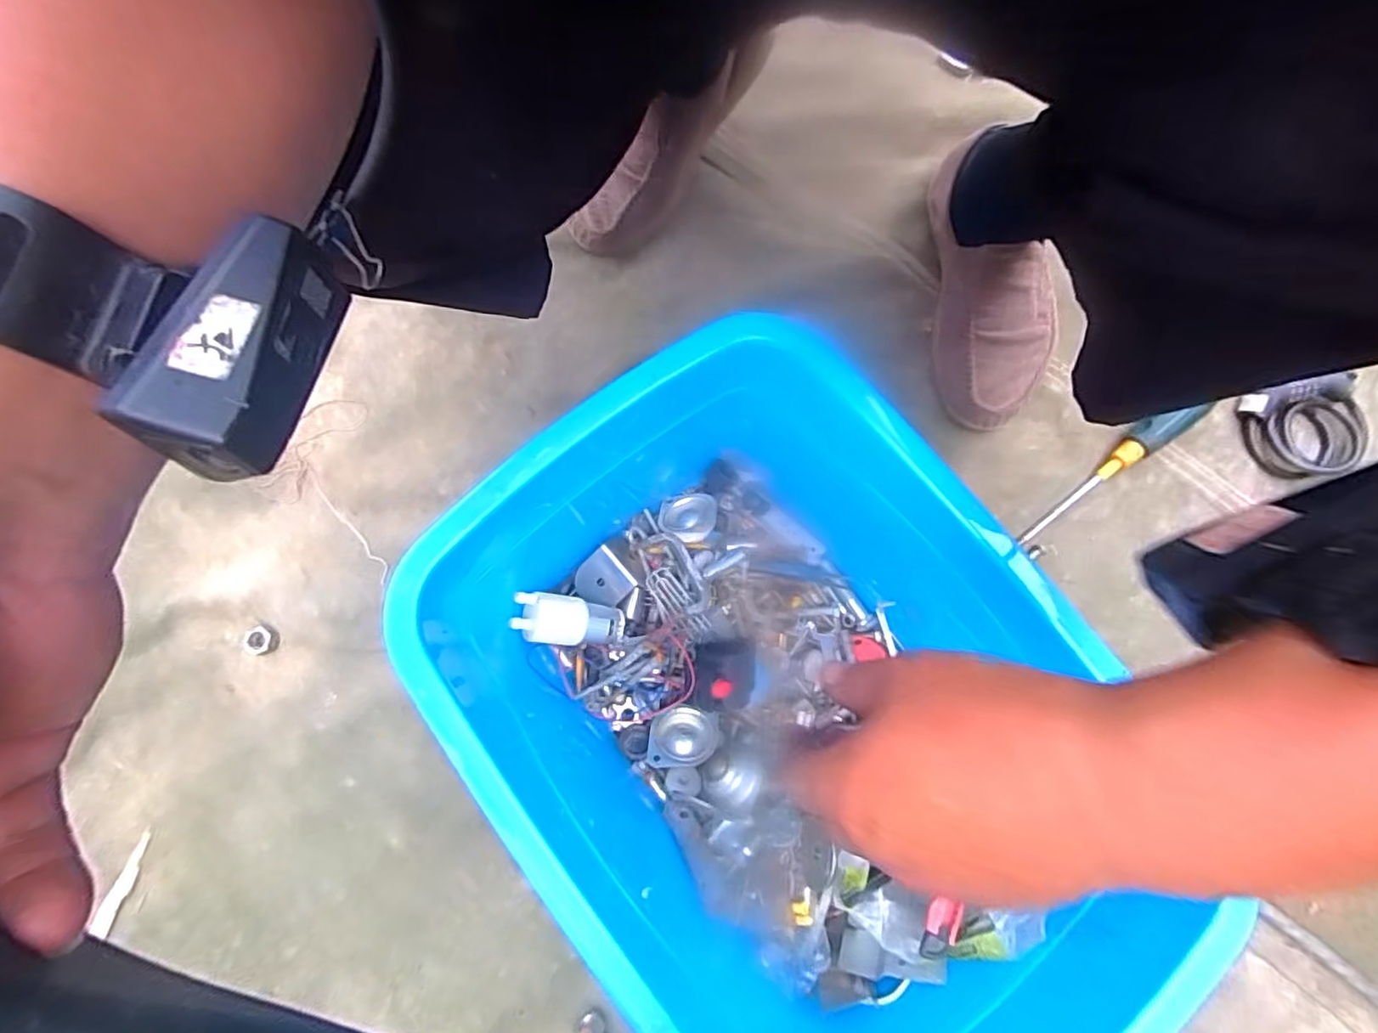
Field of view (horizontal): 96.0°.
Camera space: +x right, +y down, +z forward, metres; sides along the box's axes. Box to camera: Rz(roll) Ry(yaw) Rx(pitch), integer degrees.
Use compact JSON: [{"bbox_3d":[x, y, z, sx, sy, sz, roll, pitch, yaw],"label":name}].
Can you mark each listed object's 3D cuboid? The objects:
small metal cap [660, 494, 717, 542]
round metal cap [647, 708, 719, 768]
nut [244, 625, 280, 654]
[{"bbox_3d":[-0.001,0.000,0.504,0.044,0.011,0.040,5,80,1],"label":"small metal cap"},{"bbox_3d":[-0.004,0.167,0.468,0.051,0.014,0.041,1,80,0],"label":"round metal cap"},{"bbox_3d":[-0.343,0.099,0.499,0.021,0.013,0.023,0,80,0],"label":"nut"}]

